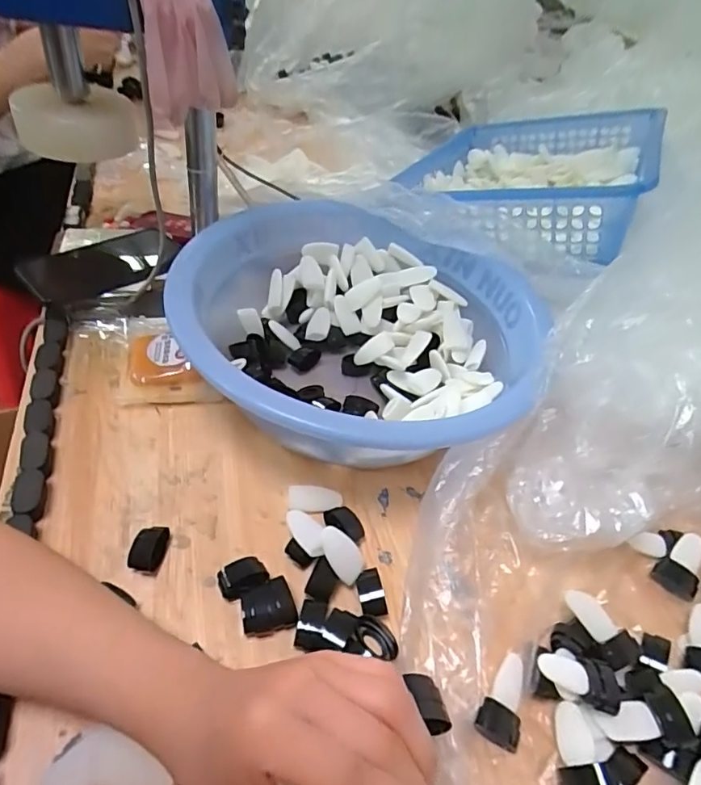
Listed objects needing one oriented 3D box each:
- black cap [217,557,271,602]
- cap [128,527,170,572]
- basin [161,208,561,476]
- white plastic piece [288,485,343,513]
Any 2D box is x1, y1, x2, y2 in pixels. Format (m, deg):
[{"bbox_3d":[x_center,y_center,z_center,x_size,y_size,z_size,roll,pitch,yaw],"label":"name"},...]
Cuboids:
[{"bbox_3d":[-0.078,0.133,0.364,0.033,0.012,0.022,-19,52,-27],"label":"black cap"},{"bbox_3d":[-0.144,0.113,0.365,0.023,0.016,0.033,5,45,-6],"label":"cap"},{"bbox_3d":[0.017,-0.057,0.485,0.318,0.108,0.329,6,45,-6],"label":"basin"},{"bbox_3d":[-0.029,0.089,0.420,0.043,0.011,0.024,2,46,-10],"label":"white plastic piece"}]

